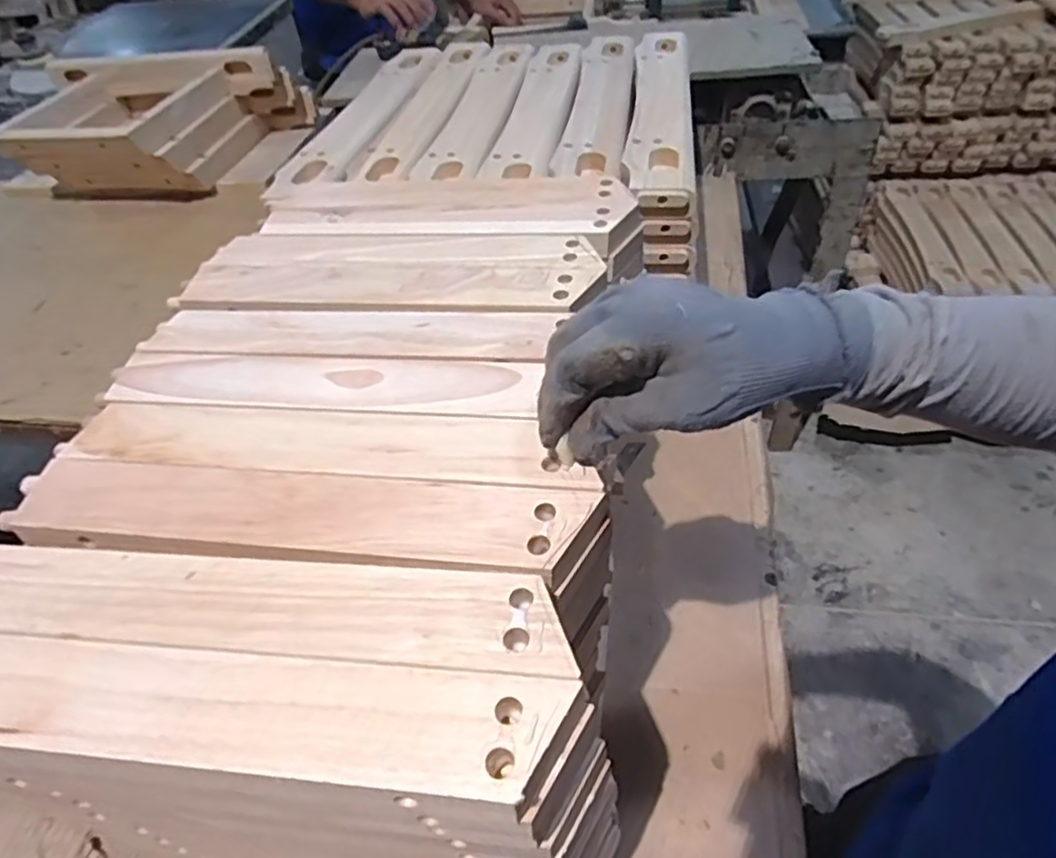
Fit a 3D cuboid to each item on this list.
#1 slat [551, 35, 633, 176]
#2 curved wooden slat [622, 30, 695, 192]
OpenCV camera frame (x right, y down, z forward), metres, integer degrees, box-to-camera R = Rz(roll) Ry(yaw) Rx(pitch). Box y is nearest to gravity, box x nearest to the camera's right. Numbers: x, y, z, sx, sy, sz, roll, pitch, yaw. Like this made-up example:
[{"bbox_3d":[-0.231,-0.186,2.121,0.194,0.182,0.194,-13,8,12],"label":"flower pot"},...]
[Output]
[{"bbox_3d":[0.092,-0.416,0.830,0.070,0.027,0.421,3,47,10],"label":"slat"},{"bbox_3d":[0.162,-0.399,0.792,0.071,0.026,0.468,3,47,10],"label":"curved wooden slat"}]

